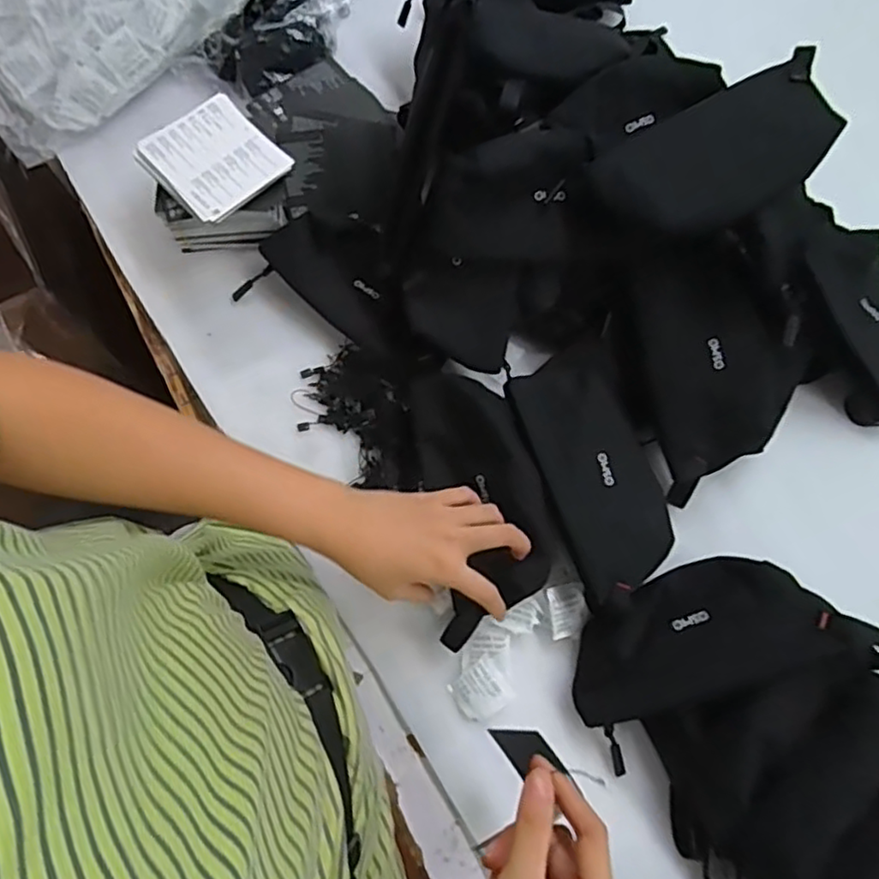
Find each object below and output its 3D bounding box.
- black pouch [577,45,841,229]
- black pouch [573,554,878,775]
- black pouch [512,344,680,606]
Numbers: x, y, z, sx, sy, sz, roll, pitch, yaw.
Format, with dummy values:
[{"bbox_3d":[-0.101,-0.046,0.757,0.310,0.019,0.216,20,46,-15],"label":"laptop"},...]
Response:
[{"bbox_3d":[0.221,-0.221,0.499,0.198,0.035,0.096,-25,77,-8],"label":"black pouch"},{"bbox_3d":[0.202,0.150,0.492,0.209,0.032,0.103,-23,75,16],"label":"black pouch"},{"bbox_3d":[0.123,0.024,0.543,0.081,0.049,0.201,-16,76,-6],"label":"black pouch"}]

